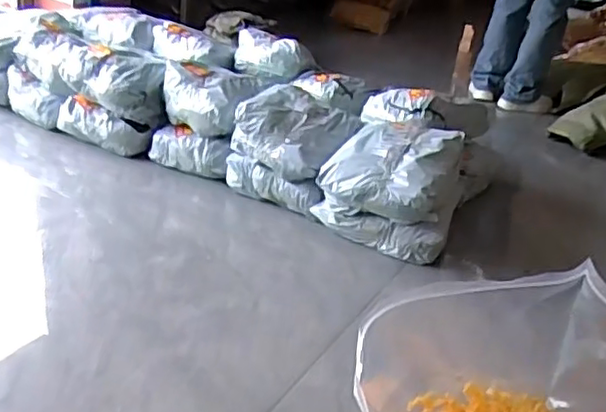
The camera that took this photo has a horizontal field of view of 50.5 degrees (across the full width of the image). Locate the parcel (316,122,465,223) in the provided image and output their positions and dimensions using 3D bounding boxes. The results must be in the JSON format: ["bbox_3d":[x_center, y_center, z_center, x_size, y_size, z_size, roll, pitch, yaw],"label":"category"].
[{"bbox_3d":[0.247,-0.100,1.708,0.313,0.162,0.330,19,29,21],"label":"parcel"}]

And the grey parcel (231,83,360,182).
[{"bbox_3d":[-0.007,-0.224,1.839,0.289,0.157,0.298,19,29,21],"label":"grey parcel"}]

